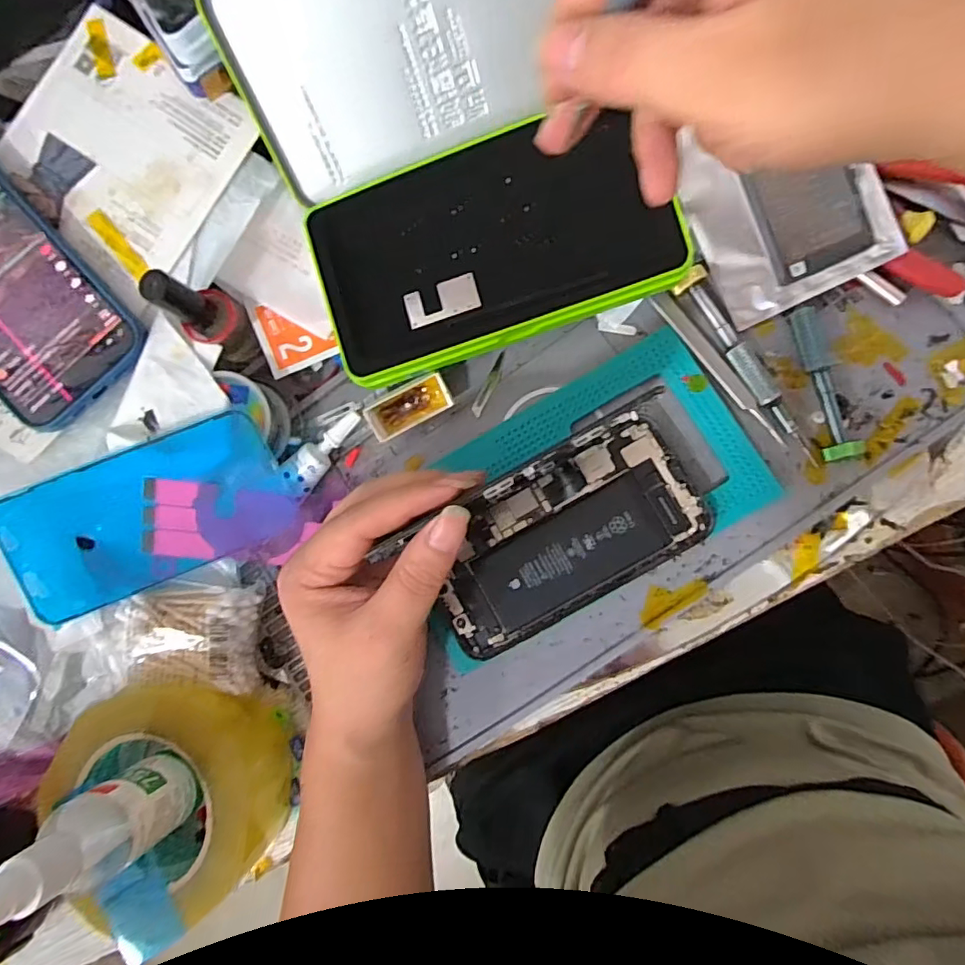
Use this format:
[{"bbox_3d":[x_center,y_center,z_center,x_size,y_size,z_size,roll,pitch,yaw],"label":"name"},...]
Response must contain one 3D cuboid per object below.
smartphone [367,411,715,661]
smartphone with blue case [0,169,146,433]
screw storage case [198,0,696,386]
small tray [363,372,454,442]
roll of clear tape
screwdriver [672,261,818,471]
[{"bbox_3d":[0.041,0.028,0.296,0.143,0.009,0.082,-29,83,4],"label":"smartphone"},{"bbox_3d":[-0.265,-0.110,0.295,0.084,0.009,0.167,-43,89,3],"label":"smartphone with blue case"},{"bbox_3d":[-0.012,-0.173,0.281,0.185,0.060,0.202,-17,90,3],"label":"screw storage case"},{"bbox_3d":[-0.041,-0.043,0.313,0.047,0.019,0.020,-28,90,3],"label":"small tray"},{"bbox_3d":[-0.167,0.171,0.304,0.106,0.052,0.127,-33,82,4],"label":"roll of clear tape"},{"bbox_3d":[0.139,-0.061,0.293,0.015,0.009,0.118,-30,90,3],"label":"screwdriver"}]

